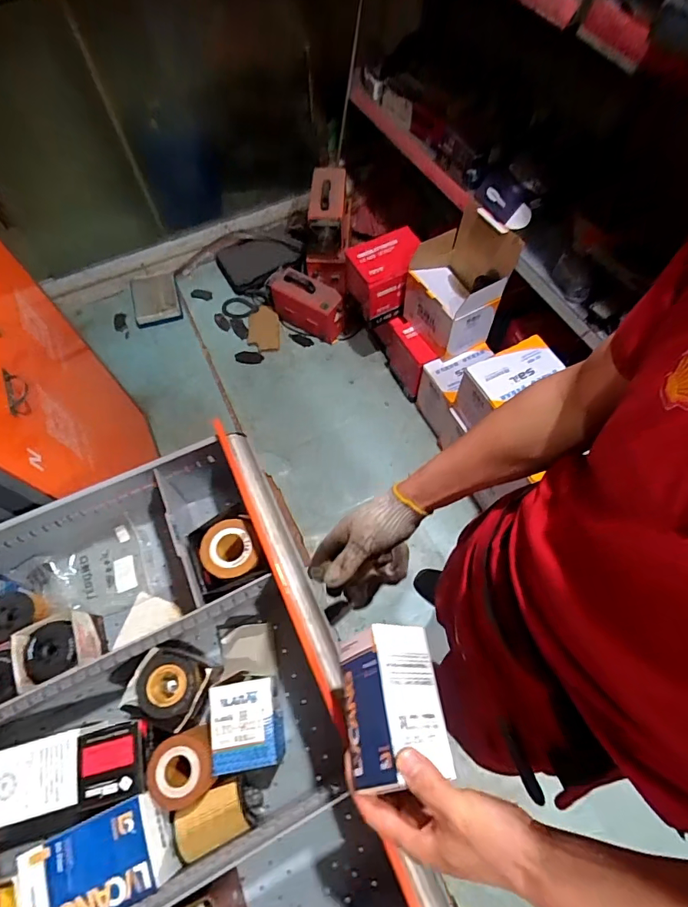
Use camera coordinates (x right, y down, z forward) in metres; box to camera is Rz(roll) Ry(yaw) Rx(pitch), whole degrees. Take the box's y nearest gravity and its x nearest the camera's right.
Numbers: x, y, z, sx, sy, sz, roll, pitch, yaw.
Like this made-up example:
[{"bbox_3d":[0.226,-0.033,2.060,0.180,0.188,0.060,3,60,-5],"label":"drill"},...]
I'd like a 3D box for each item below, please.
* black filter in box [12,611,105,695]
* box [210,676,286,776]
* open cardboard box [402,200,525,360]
[{"bbox_3d":[-0.372,0.257,0.601,0.086,0.068,0.074,-26,67,-10],"label":"black filter in box"},{"bbox_3d":[-0.117,0.327,0.561,0.079,0.061,0.093,-7,65,-2],"label":"box"},{"bbox_3d":[0.375,-0.548,1.484,0.253,0.360,0.285,-26,67,-10],"label":"open cardboard box"}]

